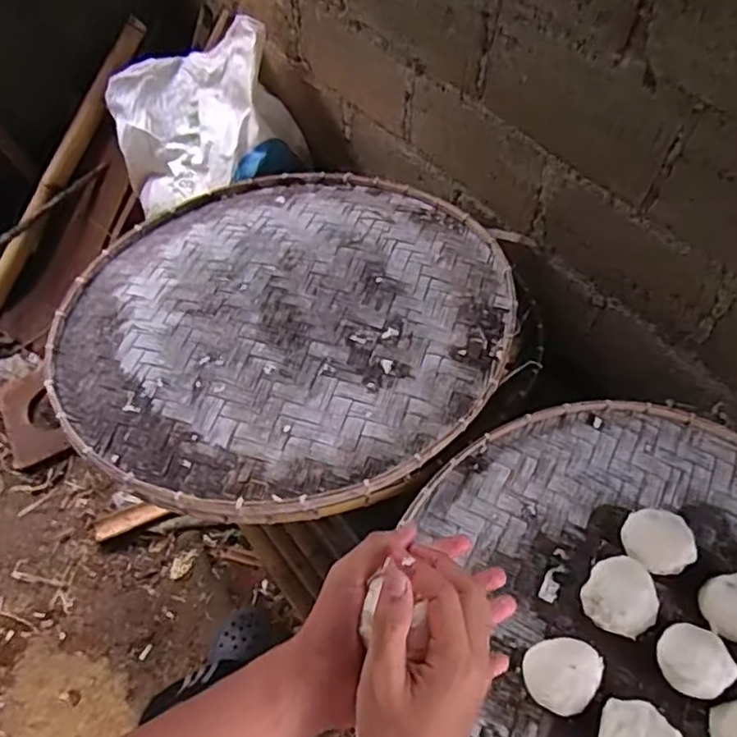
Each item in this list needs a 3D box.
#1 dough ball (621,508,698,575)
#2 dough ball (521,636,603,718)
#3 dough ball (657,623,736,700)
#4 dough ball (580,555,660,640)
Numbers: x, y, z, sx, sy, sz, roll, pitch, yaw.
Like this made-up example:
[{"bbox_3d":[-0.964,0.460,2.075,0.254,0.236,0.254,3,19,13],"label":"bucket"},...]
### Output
[{"bbox_3d":[0.358,0.215,0.777,0.073,0.049,0.078,0,60,0],"label":"dough ball"},{"bbox_3d":[0.214,0.334,0.691,0.080,0.052,0.070,-34,66,-18],"label":"dough ball"},{"bbox_3d":[0.359,0.323,0.694,0.068,0.068,0.072,0,60,0],"label":"dough ball"},{"bbox_3d":[0.296,0.270,0.737,0.080,0.046,0.080,0,60,0],"label":"dough ball"}]

